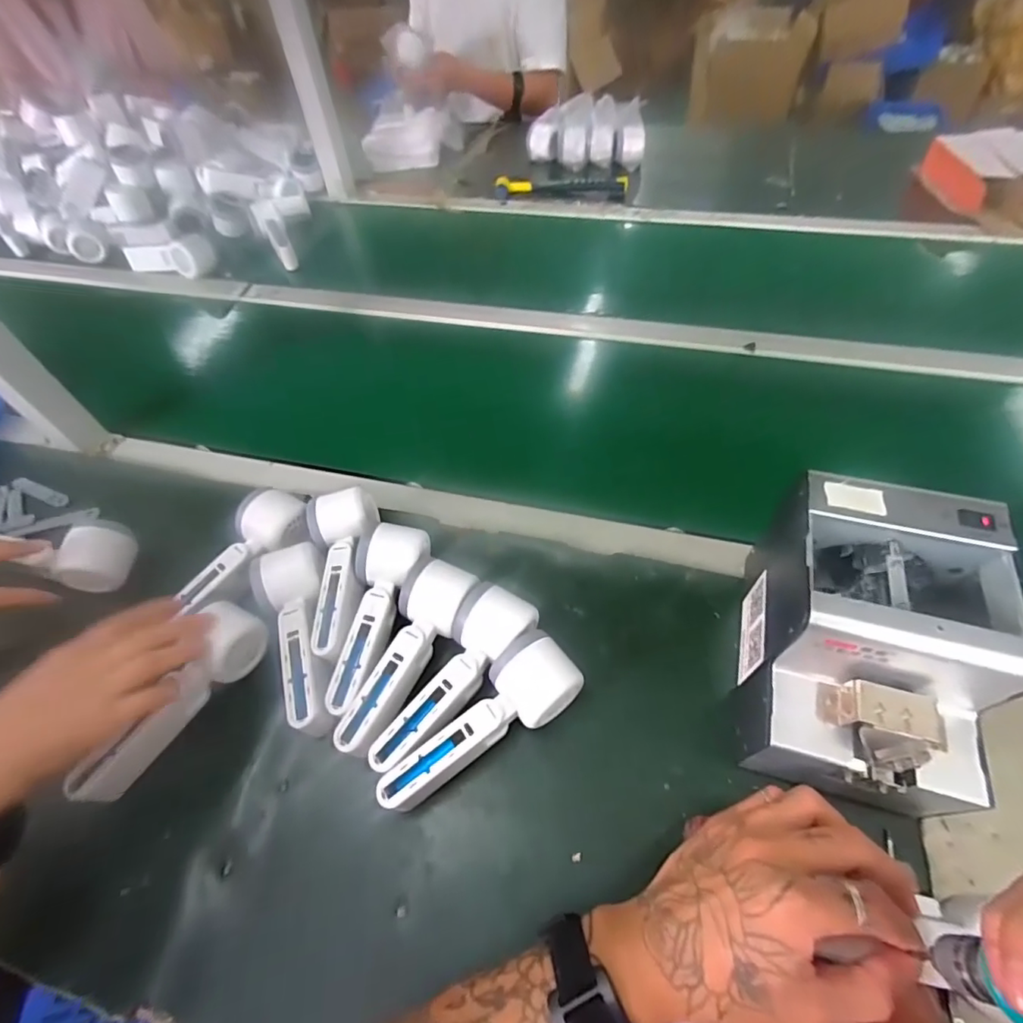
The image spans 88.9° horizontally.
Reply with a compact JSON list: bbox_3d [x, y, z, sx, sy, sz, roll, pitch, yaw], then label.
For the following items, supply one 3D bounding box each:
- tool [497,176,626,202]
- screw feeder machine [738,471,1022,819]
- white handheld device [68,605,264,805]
[{"bbox_3d":[0.092,-0.608,0.978,0.242,0.029,0.048,-1,54,4],"label":"tool"},{"bbox_3d":[0.246,0.093,0.365,0.129,0.152,0.168,12,56,13],"label":"screw feeder machine"},{"bbox_3d":[-0.268,0.152,0.425,0.052,0.056,0.169,19,57,18],"label":"white handheld device"}]

